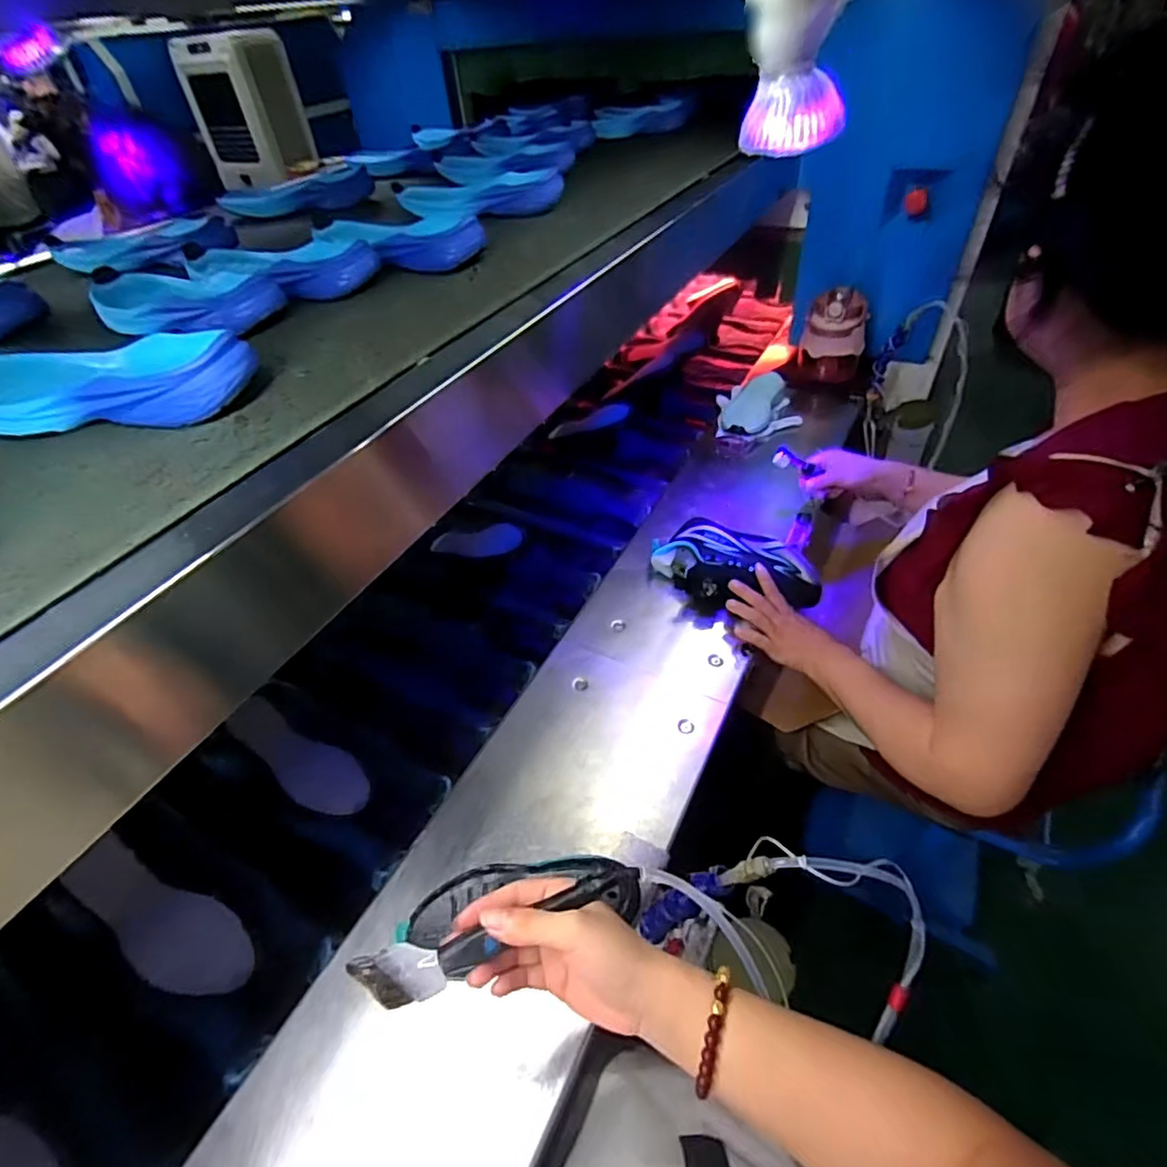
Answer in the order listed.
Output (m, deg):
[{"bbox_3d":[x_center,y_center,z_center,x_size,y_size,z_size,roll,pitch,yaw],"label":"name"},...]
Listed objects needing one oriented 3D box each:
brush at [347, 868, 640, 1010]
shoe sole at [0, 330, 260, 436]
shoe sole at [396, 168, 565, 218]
[{"bbox_3d":[-0.050,0.209,0.354,0.175,0.022,0.029,-19,47,-8],"label":"brush"},{"bbox_3d":[-0.357,-0.149,0.437,0.228,0.042,0.091,-5,45,1],"label":"shoe sole"},{"bbox_3d":[-0.133,-0.497,0.758,0.210,0.038,0.078,-4,45,2],"label":"shoe sole"}]

